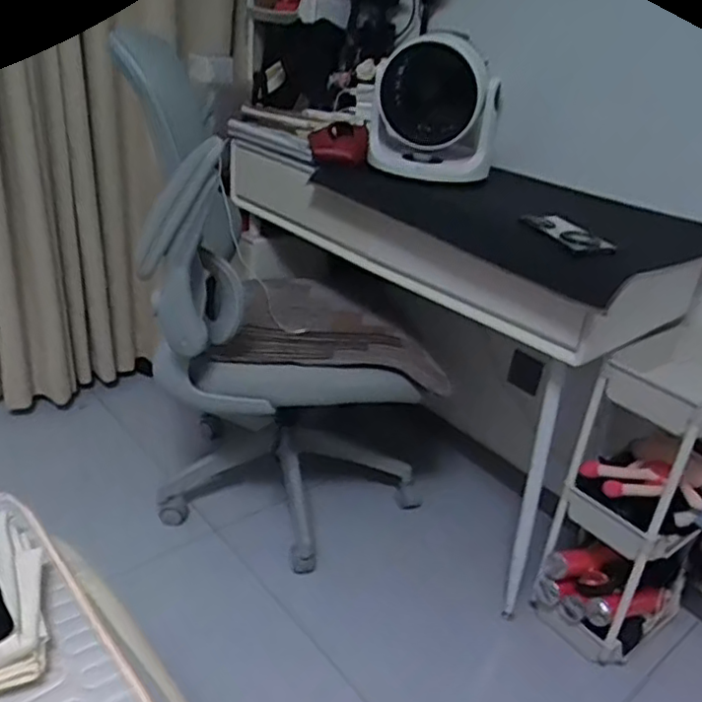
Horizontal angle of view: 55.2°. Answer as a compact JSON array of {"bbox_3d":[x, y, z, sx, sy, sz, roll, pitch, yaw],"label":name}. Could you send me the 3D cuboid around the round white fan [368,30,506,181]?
[{"bbox_3d":[0.157,-0.454,1.253,0.133,0.241,0.219,-19,37,-40],"label":"round white fan"}]

